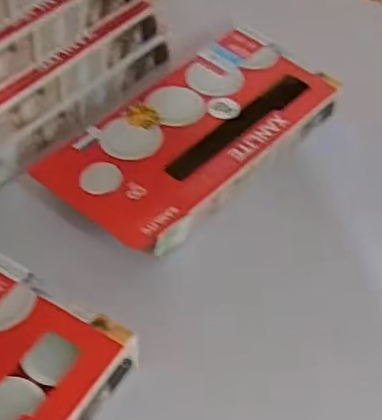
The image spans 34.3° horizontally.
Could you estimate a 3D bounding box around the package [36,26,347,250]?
[{"bbox_3d":[0.009,-0.097,0.776,0.199,0.049,0.392,32,54,23],"label":"package"}]

